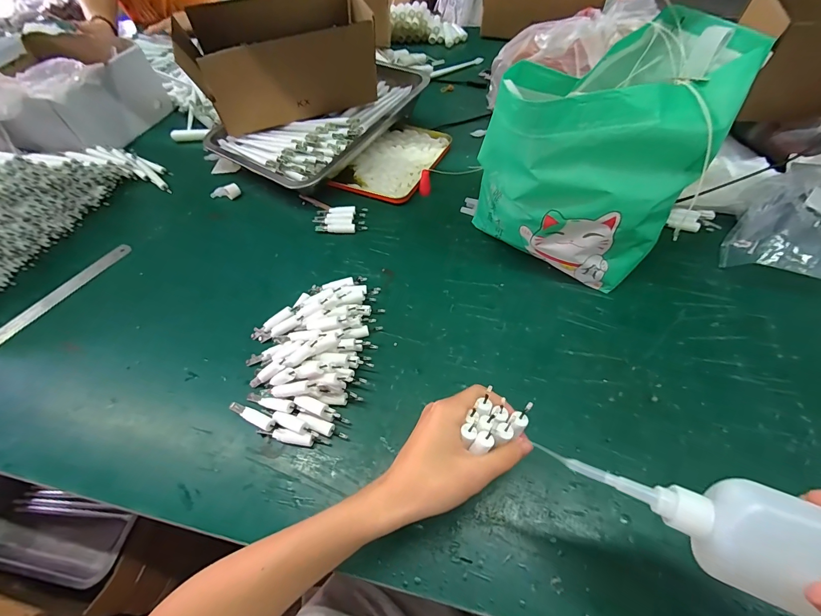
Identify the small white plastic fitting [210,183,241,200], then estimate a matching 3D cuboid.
[{"bbox_3d":[-0.314,-0.196,0.605,0.049,0.020,0.017,-1,56,4],"label":"small white plastic fitting"}]

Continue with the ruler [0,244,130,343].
[{"bbox_3d":[-0.526,0.024,0.479,0.022,0.007,0.329,27,62,21],"label":"ruler"}]

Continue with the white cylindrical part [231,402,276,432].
[{"bbox_3d":[-0.166,0.113,0.377,0.059,0.011,0.013,20,60,17],"label":"white cylindrical part"}]

